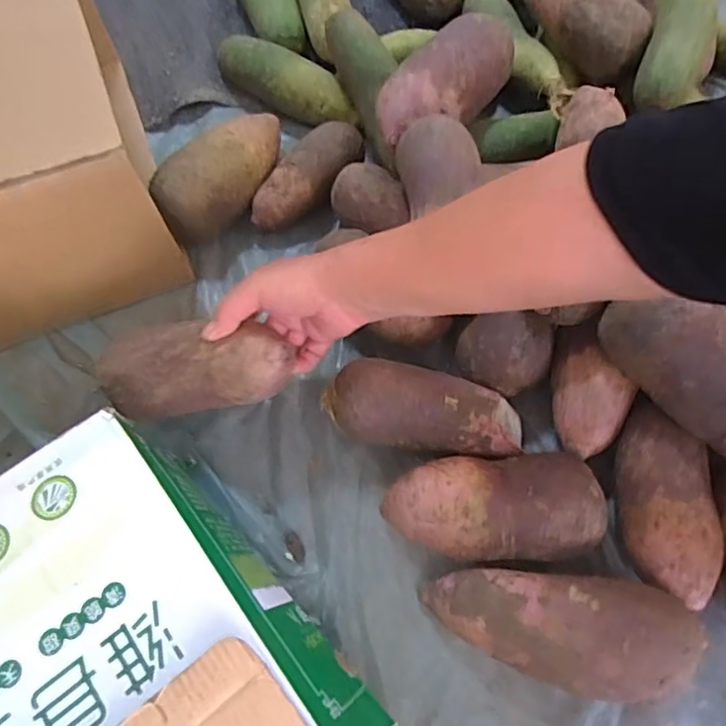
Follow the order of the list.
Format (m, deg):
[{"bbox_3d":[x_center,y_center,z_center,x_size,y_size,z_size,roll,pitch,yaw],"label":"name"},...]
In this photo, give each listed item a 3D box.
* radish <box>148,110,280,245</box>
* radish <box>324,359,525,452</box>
[{"bbox_3d":[-0.128,-0.185,0.574,0.152,0.076,0.067,-41,69,-13],"label":"radish"},{"bbox_3d":[0.050,0.037,0.462,0.154,0.070,0.066,6,67,8],"label":"radish"}]

